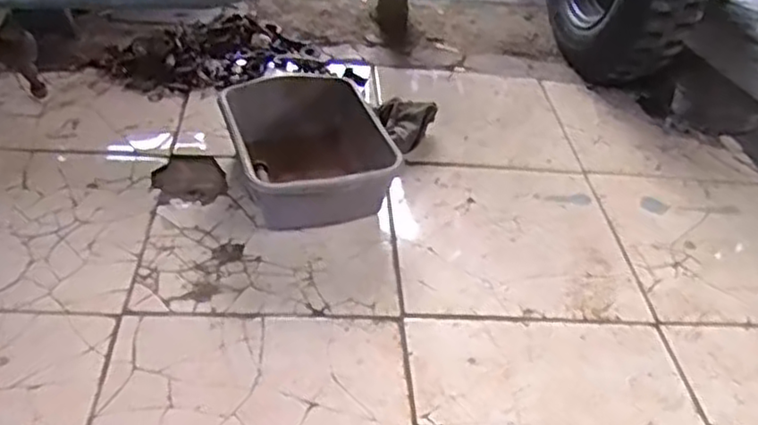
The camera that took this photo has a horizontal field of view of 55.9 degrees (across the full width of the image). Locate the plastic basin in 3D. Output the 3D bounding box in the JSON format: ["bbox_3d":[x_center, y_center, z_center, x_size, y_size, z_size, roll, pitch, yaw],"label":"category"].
[{"bbox_3d":[-0.128,-0.108,1.305,0.260,0.133,0.351,-9,41,-18],"label":"plastic basin"}]

